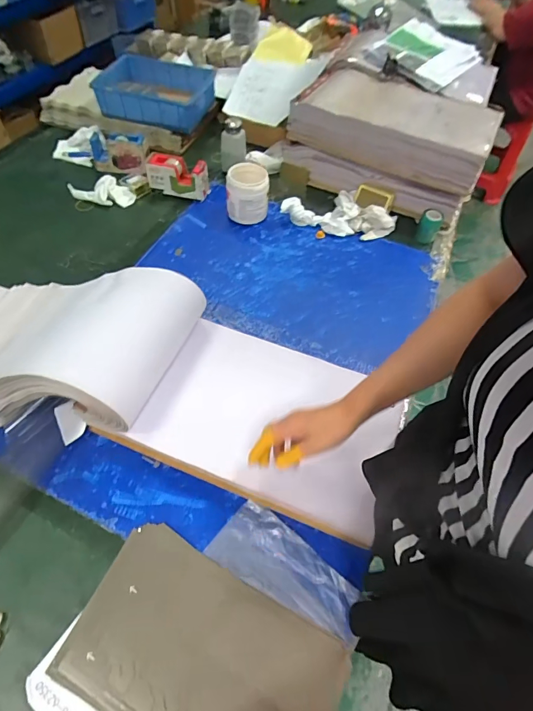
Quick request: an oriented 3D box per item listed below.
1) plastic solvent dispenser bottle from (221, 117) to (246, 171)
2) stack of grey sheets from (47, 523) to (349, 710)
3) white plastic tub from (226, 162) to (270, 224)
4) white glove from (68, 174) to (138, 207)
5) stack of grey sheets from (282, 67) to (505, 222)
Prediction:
[{"bbox_3d":[-0.085,-0.544,1.019,0.062,0.121,0.056,3,56,-3],"label":"plastic solvent dispenser bottle"},{"bbox_3d":[-0.076,0.363,0.473,0.311,0.016,0.185,25,58,12],"label":"stack of grey sheets"},{"bbox_3d":[-0.044,-0.374,0.915,0.095,0.104,0.092,2,56,-3],"label":"white plastic tub"},{"bbox_3d":[-0.407,-0.399,0.950,0.164,0.048,0.055,7,56,0],"label":"white glove"},{"bbox_3d":[0.303,-0.532,0.995,0.442,0.184,0.239,24,57,11],"label":"stack of grey sheets"}]

